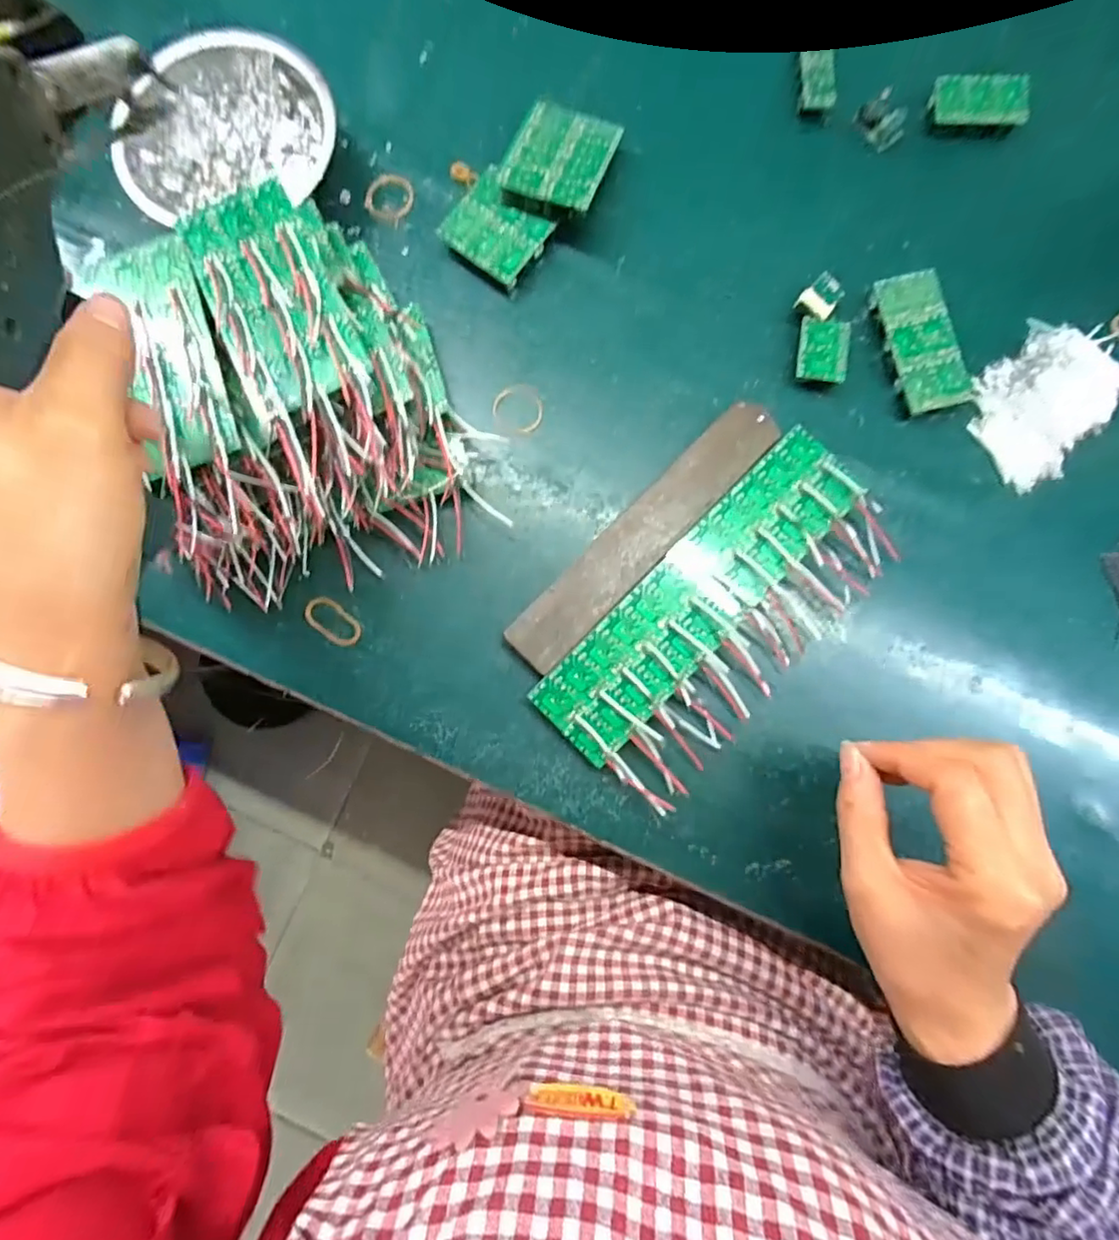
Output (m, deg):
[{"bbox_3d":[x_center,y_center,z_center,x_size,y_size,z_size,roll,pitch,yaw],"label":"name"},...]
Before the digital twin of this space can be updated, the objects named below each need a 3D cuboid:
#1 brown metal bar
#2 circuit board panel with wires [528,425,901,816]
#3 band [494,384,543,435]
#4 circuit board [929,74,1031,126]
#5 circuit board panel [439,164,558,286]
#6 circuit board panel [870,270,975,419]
[{"bbox_3d":[0.050,-0.050,0.349,0.033,0.014,0.198,45,86,4],"label":"brown metal bar"},{"bbox_3d":[0.097,0.000,0.343,0.099,0.016,0.219,45,86,4],"label":"circuit board panel with wires"},{"bbox_3d":[-0.025,-0.130,0.365,0.030,0.004,0.031,0,84,0],"label":"band"},{"bbox_3d":[0.264,-0.327,0.373,0.056,0.009,0.032,5,84,1],"label":"circuit board"},{"bbox_3d":[-0.038,-0.239,0.368,0.056,0.015,0.051,38,87,2],"label":"circuit board panel"},{"bbox_3d":[0.220,-0.168,0.363,0.039,0.014,0.084,-14,84,-1],"label":"circuit board panel"}]

